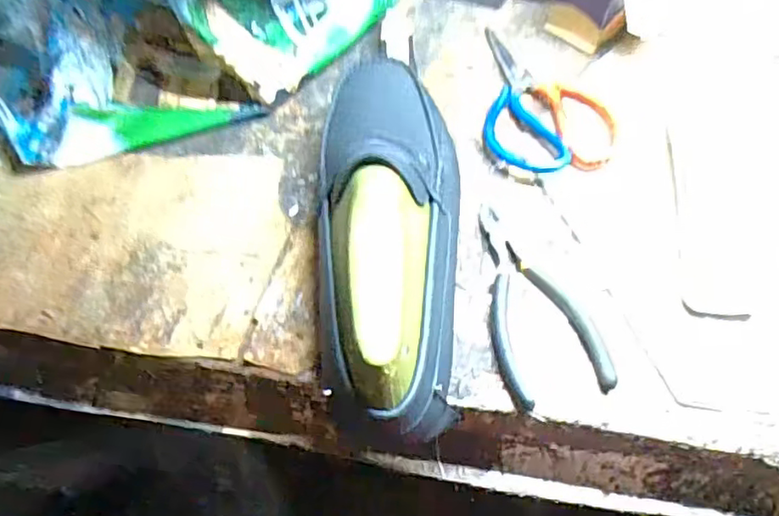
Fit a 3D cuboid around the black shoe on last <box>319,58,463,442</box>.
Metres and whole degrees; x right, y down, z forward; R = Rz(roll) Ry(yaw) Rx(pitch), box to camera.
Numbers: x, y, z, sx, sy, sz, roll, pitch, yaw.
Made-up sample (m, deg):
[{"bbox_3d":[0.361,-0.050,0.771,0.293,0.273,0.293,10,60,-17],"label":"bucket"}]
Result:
[{"bbox_3d":[0.001,-0.028,0.406,0.091,0.103,0.293,0,59,3],"label":"black shoe on last"}]

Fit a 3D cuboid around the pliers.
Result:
[{"bbox_3d":[0.092,0.024,0.418,0.064,0.011,0.152,-13,60,-4],"label":"pliers"}]

